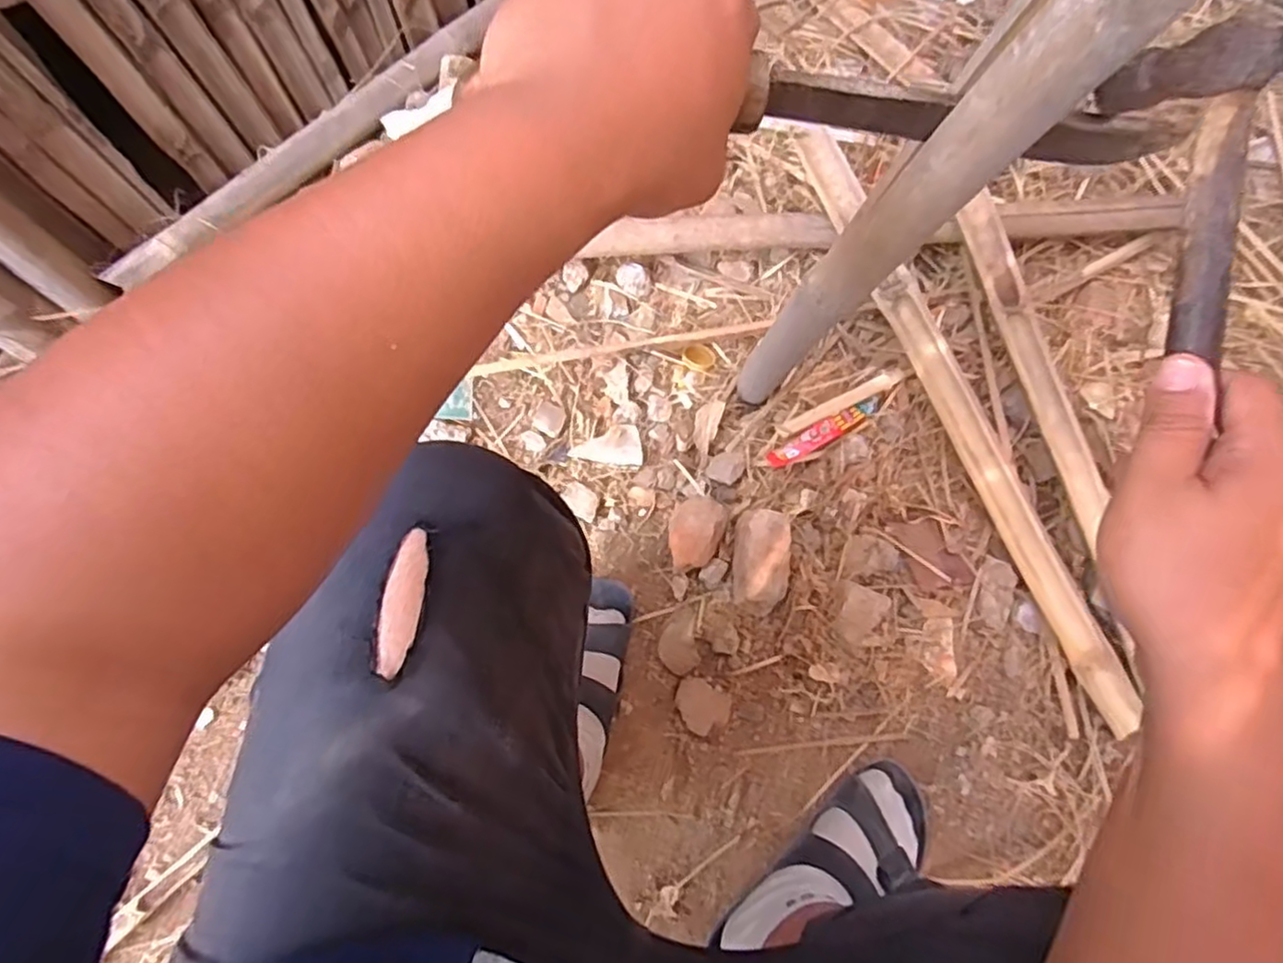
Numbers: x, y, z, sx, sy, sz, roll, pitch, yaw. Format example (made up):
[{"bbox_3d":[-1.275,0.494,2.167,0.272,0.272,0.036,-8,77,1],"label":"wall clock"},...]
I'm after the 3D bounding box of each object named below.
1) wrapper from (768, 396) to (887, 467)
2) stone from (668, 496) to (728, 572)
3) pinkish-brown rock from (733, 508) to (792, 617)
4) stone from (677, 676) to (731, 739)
[{"bbox_3d":[0.214,-0.058,0.814,0.160,0.019,0.024,-28,74,-10],"label":"wrapper"},{"bbox_3d":[0.057,0.056,0.780,0.056,0.038,0.078,25,73,7],"label":"stone"},{"bbox_3d":[0.128,0.083,0.762,0.053,0.048,0.104,5,71,0],"label":"pinkish-brown rock"},{"bbox_3d":[0.062,0.235,0.755,0.058,0.013,0.049,31,70,25],"label":"stone"}]

